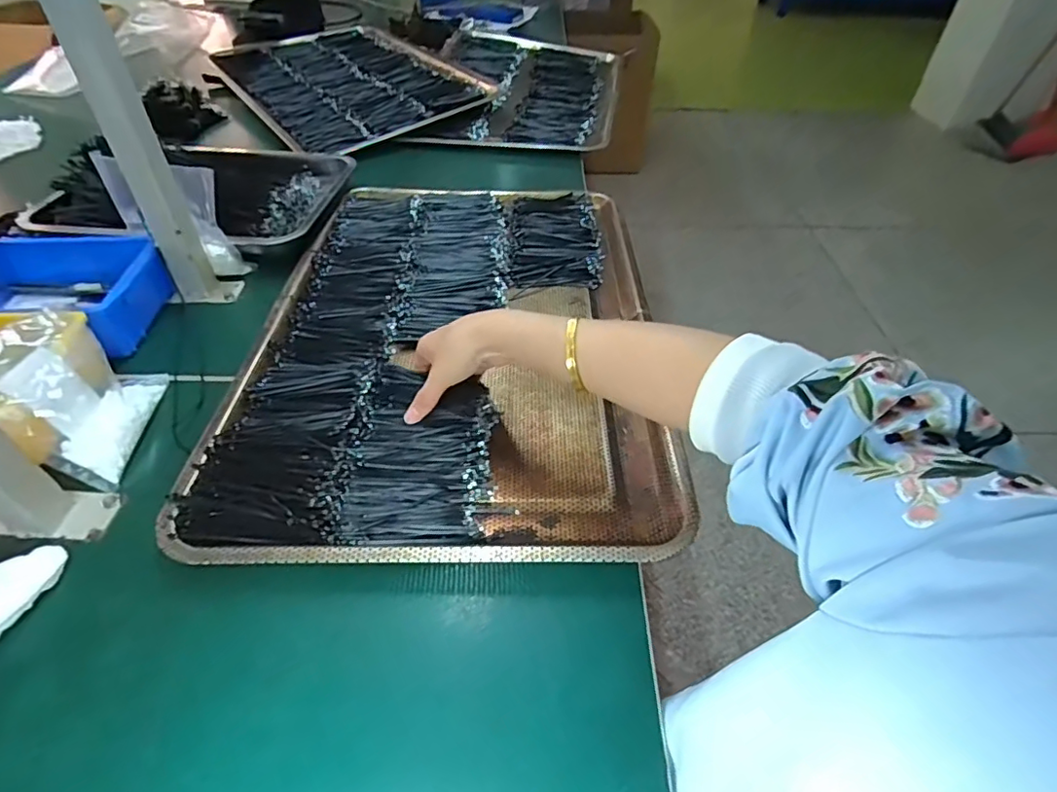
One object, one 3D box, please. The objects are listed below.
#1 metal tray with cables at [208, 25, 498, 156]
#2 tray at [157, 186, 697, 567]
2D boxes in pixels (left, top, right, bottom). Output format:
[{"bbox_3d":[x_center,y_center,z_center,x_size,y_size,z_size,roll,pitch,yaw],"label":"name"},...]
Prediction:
[{"bbox_3d":[-0.374,-0.624,1.105,0.368,0.035,0.575,-30,53,-28],"label":"metal tray with cables"},{"bbox_3d":[-0.070,-0.085,0.592,0.383,0.033,0.575,-1,46,0],"label":"tray"}]

